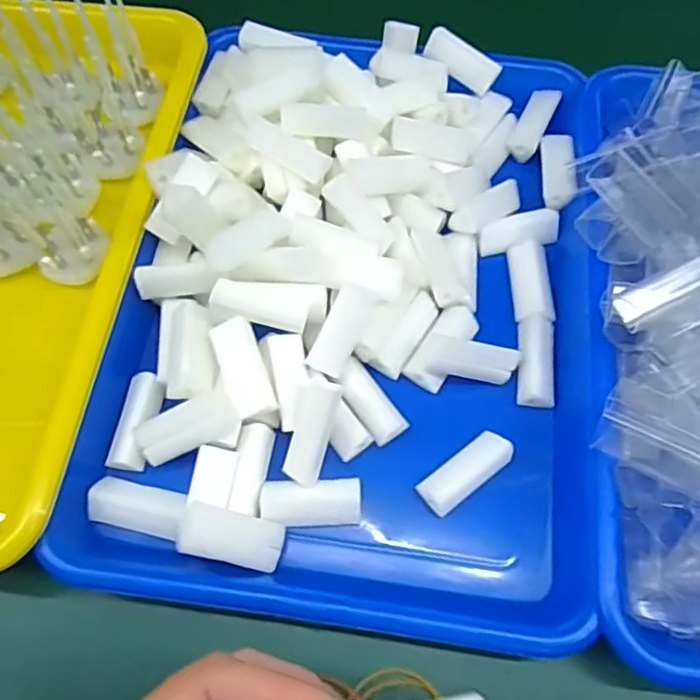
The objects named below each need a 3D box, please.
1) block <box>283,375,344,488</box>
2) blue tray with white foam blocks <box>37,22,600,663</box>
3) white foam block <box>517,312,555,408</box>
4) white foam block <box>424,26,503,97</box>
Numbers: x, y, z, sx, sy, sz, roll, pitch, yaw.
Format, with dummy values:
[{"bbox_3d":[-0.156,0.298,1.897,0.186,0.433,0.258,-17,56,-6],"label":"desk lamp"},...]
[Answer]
[{"bbox_3d":[-0.017,0.037,0.292,0.017,0.017,0.049,14,80,7],"label":"block"},{"bbox_3d":[0.006,-0.034,0.320,0.227,0.053,0.320,8,65,4],"label":"blue tray with white foam blocks"},{"bbox_3d":[0.096,0.005,0.317,0.019,0.013,0.046,6,65,3],"label":"white foam block"},{"bbox_3d":[0.067,-0.174,0.375,0.046,0.007,0.021,34,98,-6],"label":"white foam block"}]

